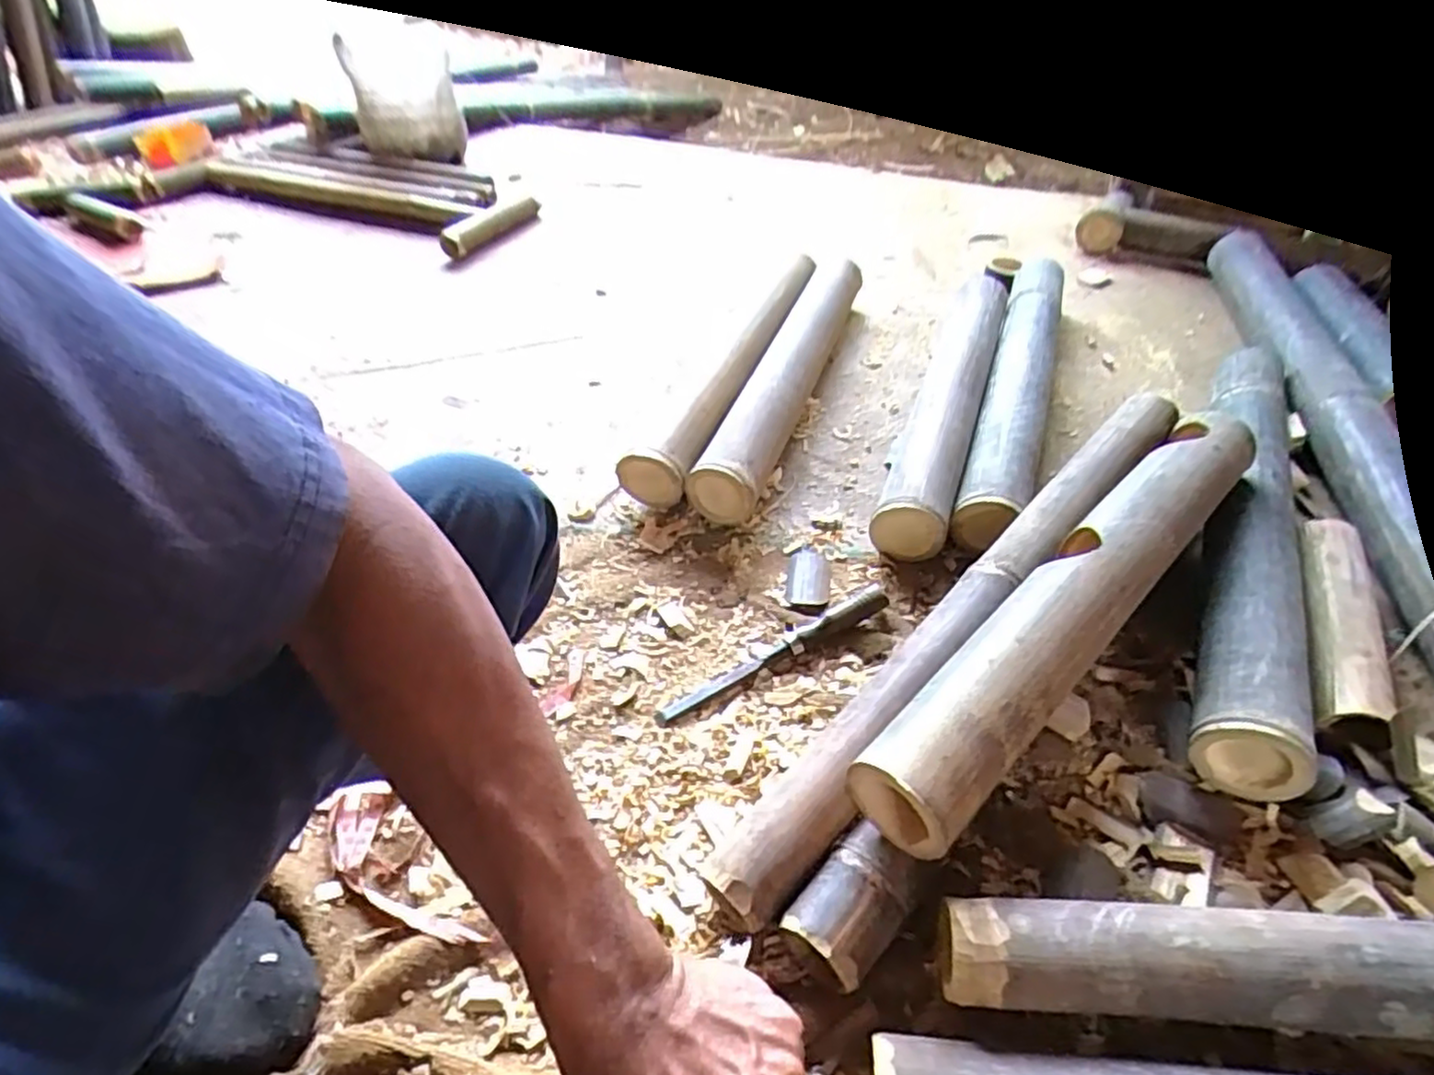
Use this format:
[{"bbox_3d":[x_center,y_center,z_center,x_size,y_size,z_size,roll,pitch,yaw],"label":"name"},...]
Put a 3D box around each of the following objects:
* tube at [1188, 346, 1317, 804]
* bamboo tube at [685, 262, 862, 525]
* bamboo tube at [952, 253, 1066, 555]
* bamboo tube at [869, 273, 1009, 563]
[{"bbox_3d":[0.522,-0.023,0.710,0.078,0.079,0.606,18,48,21],"label":"tube"},{"bbox_3d":[0.096,-0.213,0.945,0.070,0.079,0.532,14,47,17],"label":"bamboo tube"},{"bbox_3d":[0.387,-0.203,0.924,0.091,0.074,0.633,14,47,17],"label":"bamboo tube"},{"bbox_3d":[0.293,-0.182,0.912,0.084,0.077,0.558,14,47,17],"label":"bamboo tube"}]

